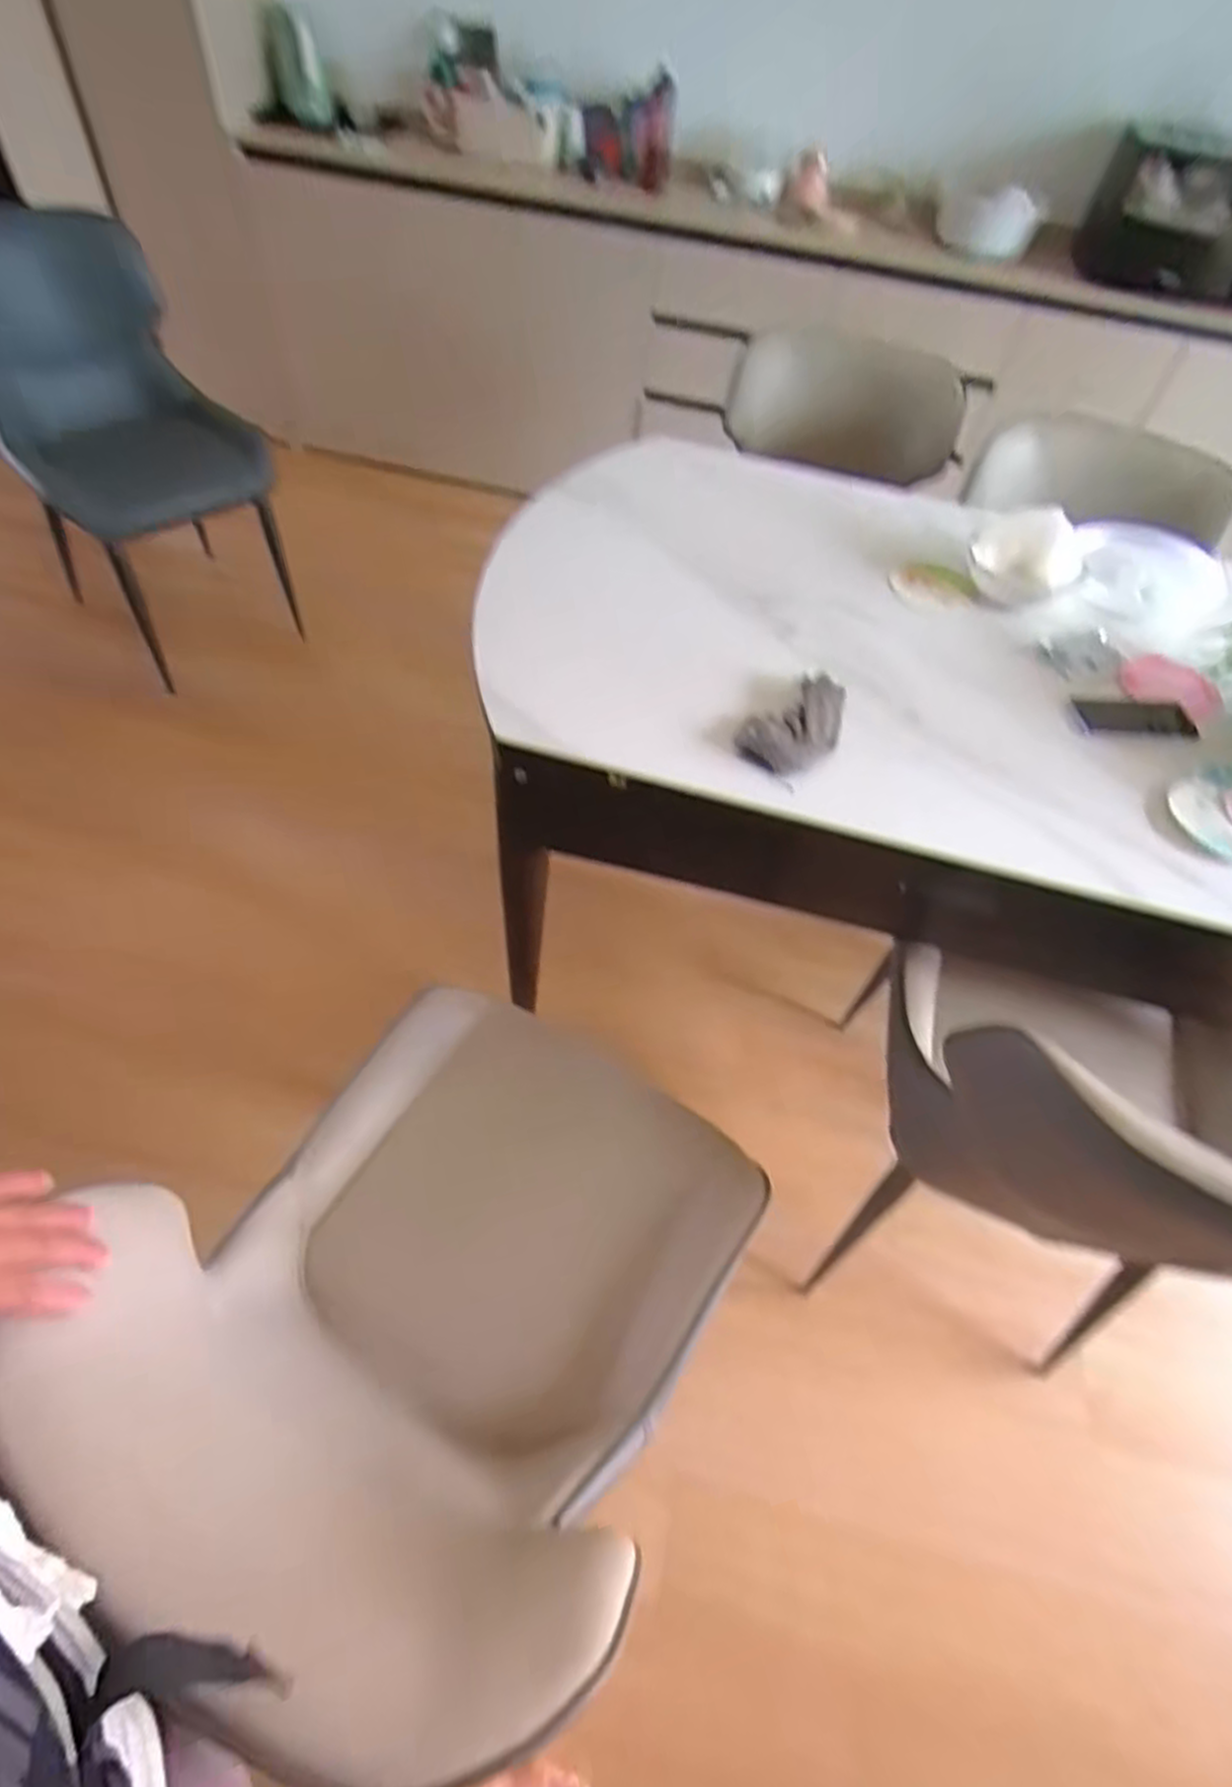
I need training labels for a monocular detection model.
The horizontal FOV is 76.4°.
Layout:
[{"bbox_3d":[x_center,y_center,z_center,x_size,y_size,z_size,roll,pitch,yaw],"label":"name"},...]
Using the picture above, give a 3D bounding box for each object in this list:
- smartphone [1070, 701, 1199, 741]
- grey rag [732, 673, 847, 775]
[{"bbox_3d":[0.660,-0.222,0.995,0.158,0.014,0.070,1,54,-4],"label":"smartphone"},{"bbox_3d":[0.216,-0.197,0.915,0.175,0.020,0.088,-36,64,-26],"label":"grey rag"}]

